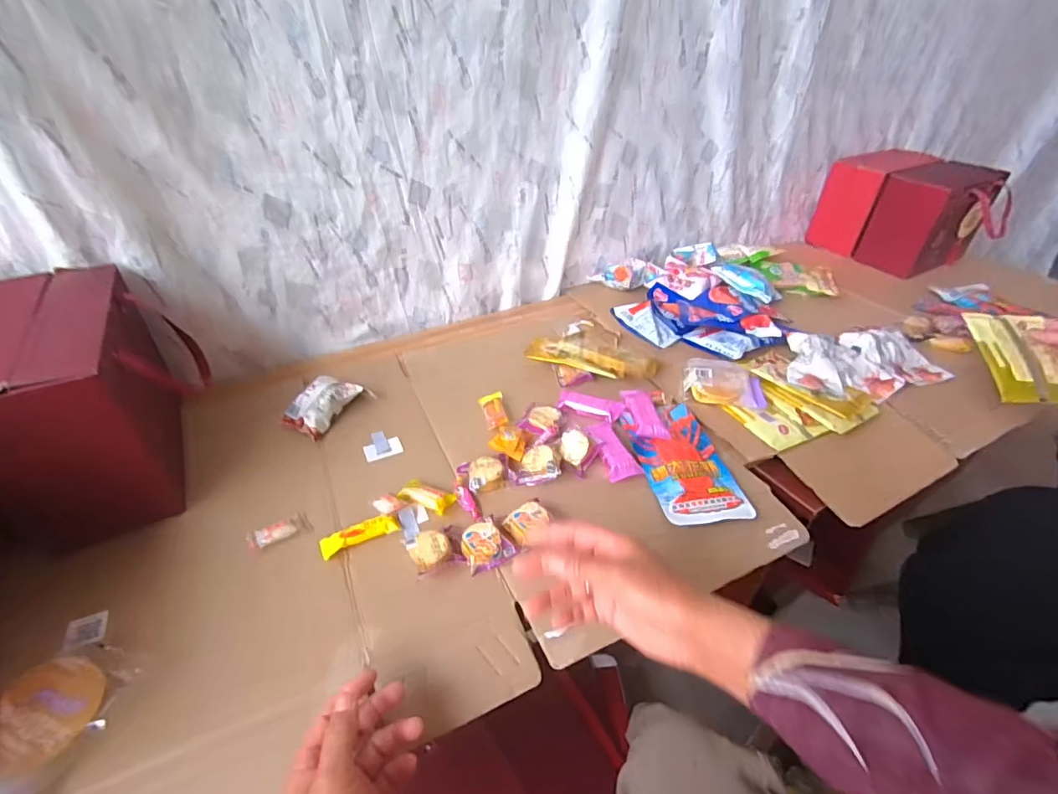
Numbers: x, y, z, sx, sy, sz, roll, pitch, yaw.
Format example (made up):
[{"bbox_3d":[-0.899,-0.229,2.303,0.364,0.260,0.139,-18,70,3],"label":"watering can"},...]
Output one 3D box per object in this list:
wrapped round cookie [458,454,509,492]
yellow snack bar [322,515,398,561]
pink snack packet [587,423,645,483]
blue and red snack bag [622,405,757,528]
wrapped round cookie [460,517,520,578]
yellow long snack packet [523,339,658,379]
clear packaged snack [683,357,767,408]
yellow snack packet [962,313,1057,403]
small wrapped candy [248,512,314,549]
[{"bbox_3d":[-0.051,0.092,0.581,0.056,0.018,0.047,-9,38,-13],"label":"wrapped round cookie"},{"bbox_3d":[-0.179,0.146,0.524,0.079,0.013,0.022,-16,40,-21],"label":"yellow snack bar"},{"bbox_3d":[0.104,0.065,0.613,0.041,0.016,0.086,-11,39,-15],"label":"pink snack packet"},{"bbox_3d":[0.185,0.079,0.606,0.097,0.017,0.185,-5,38,-8],"label":"blue and red snack bag"},{"bbox_3d":[-0.045,0.151,0.506,0.047,0.021,0.047,-21,42,-26],"label":"wrapped round cookie"},{"bbox_3d":[0.095,-0.059,0.751,0.195,0.038,0.065,7,38,8],"label":"yellow long snack packet"},{"bbox_3d":[0.279,-0.019,0.711,0.105,0.031,0.088,9,38,11],"label":"clear packaged snack"},{"bbox_3d":[0.648,-0.049,0.650,0.094,0.023,0.140,1,57,6],"label":"yellow snack packet"},{"bbox_3d":[-0.265,0.144,0.529,0.059,0.013,0.021,-24,44,-29],"label":"small wrapped candy"}]

